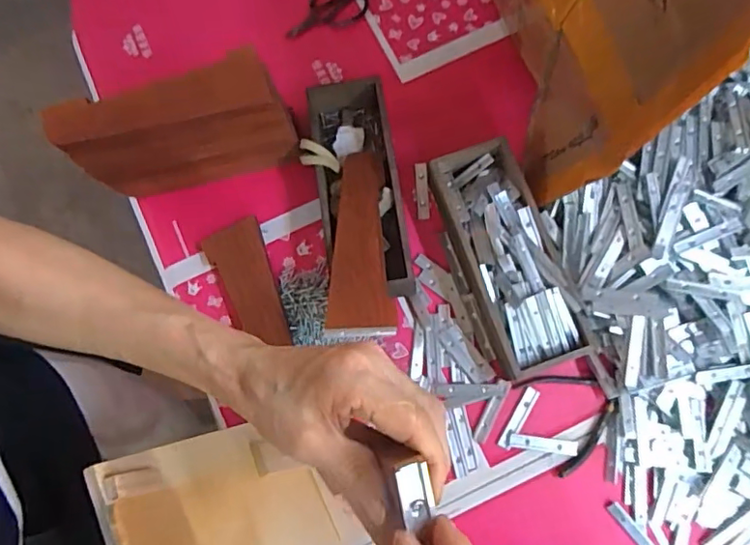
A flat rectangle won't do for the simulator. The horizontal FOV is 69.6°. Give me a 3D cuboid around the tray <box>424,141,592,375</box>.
[{"bbox_3d":[0.159,-0.019,0.659,0.110,0.072,0.280,-16,76,-3],"label":"tray"}]

